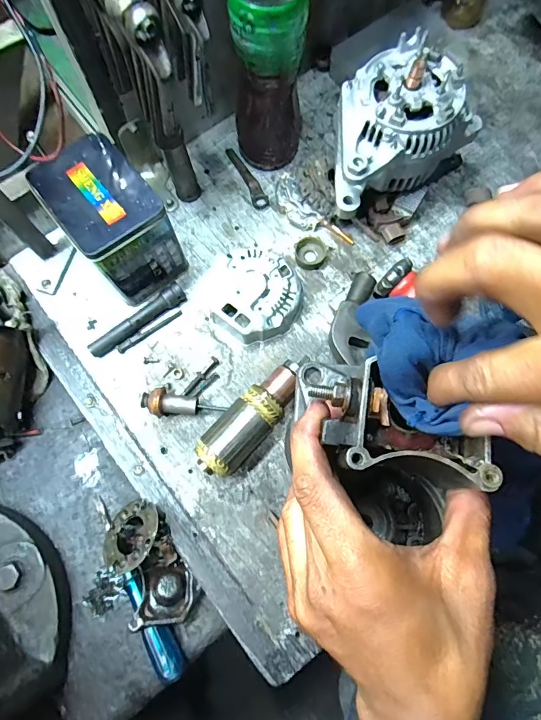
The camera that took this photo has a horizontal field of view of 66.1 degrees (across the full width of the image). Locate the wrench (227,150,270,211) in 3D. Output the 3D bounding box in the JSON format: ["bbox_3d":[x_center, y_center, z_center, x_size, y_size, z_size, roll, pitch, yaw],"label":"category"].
[{"bbox_3d":[-0.031,-0.246,0.553,0.019,0.011,0.106,-24,75,-7],"label":"wrench"}]

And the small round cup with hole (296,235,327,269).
[{"bbox_3d":[0.050,-0.134,0.517,0.037,0.013,0.041,33,76,9],"label":"small round cup with hole"}]

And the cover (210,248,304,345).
[{"bbox_3d":[-0.016,-0.076,0.493,0.103,0.036,0.106,33,76,9],"label":"cover"}]

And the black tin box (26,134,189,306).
[{"bbox_3d":[-0.172,-0.150,0.466,0.094,0.130,0.124,-41,78,-11],"label":"black tin box"}]

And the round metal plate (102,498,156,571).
[{"bbox_3d":[-0.144,0.182,0.431,0.068,0.012,0.069,-21,45,22],"label":"round metal plate"}]

